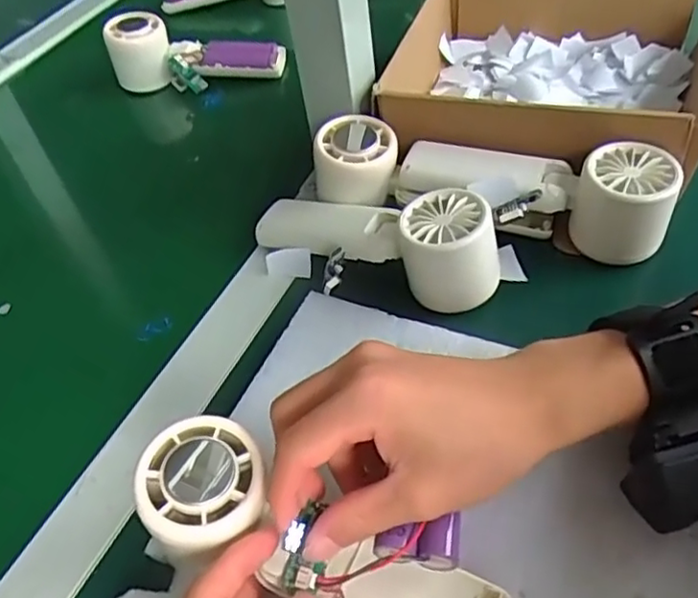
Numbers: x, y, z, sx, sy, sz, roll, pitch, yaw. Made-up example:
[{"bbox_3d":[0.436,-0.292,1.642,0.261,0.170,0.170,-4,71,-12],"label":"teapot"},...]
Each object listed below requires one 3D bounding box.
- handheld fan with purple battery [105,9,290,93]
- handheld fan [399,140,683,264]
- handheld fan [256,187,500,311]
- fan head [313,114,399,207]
[{"bbox_3d":[-0.148,-0.232,0.612,0.164,0.055,0.059,4,50,12],"label":"handheld fan with purple battery"},{"bbox_3d":[0.113,-0.063,0.411,0.165,0.062,0.057,12,52,18],"label":"handheld fan"},{"bbox_3d":[0.013,-0.043,0.408,0.167,0.056,0.052,19,54,23],"label":"handheld fan"},{"bbox_3d":[0.006,-0.094,0.439,0.053,0.039,0.052,-4,49,5],"label":"fan head"}]

